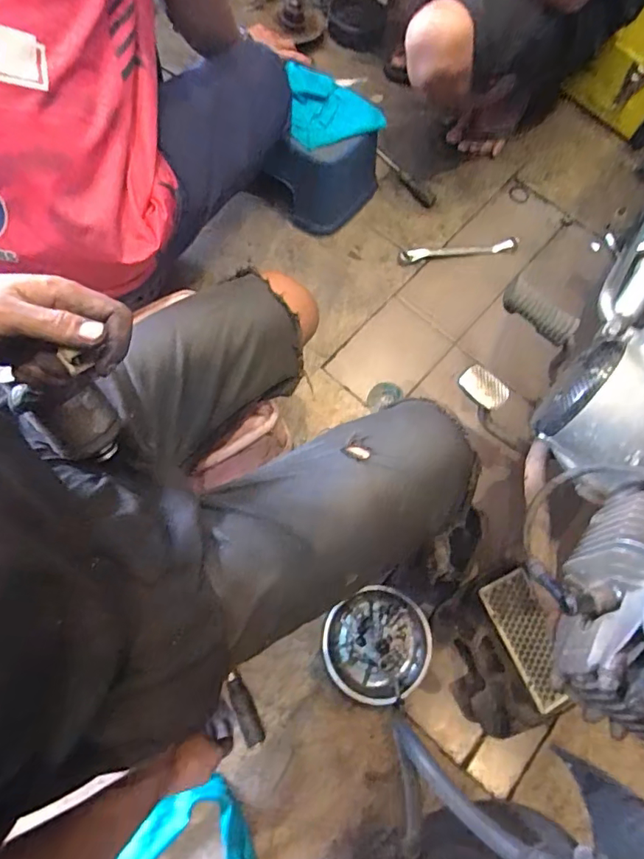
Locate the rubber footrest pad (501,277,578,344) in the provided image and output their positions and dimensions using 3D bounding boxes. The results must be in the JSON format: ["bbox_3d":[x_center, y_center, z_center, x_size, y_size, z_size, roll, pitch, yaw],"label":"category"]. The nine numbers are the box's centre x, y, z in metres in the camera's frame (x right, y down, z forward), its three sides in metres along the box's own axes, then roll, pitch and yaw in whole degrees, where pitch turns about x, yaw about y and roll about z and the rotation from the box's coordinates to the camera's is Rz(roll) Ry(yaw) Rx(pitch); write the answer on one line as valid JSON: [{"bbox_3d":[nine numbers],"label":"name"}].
[{"bbox_3d":[0.249,-0.134,0.575,0.087,0.032,0.028,34,79,9],"label":"rubber footrest pad"}]

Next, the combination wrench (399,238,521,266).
[{"bbox_3d":[0.257,-0.337,0.940,0.233,0.008,0.033,-9,71,-5],"label":"combination wrench"}]

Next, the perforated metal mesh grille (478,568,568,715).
[{"bbox_3d":[0.293,0.297,0.710,0.073,0.015,0.174,-22,72,-9],"label":"perforated metal mesh grille"}]

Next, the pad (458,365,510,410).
[{"bbox_3d":[0.183,-0.048,0.566,0.053,0.011,0.035,41,80,10],"label":"pad"}]

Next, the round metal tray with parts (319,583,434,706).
[{"bbox_3d":[0.079,0.305,0.714,0.149,0.025,0.142,1,70,-2],"label":"round metal tray with parts"}]

